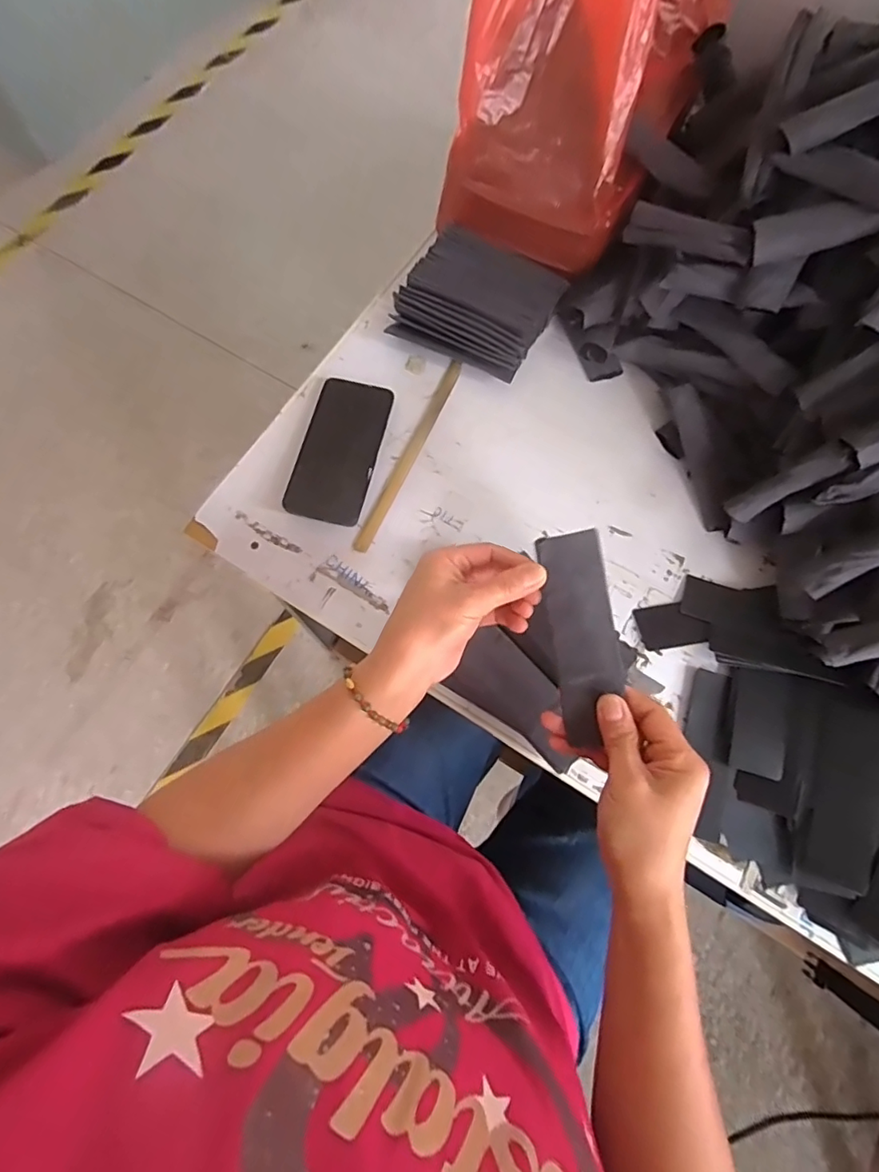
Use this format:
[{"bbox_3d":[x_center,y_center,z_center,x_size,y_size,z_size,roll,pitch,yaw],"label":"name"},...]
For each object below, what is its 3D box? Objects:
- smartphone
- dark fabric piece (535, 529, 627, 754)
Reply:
[{"bbox_3d":[-0.104,-0.143,0.576,0.078,0.014,0.161,14,74,3],"label":"smartphone"},{"bbox_3d":[0.102,0.035,0.385,0.044,0.005,0.144,-9,87,10],"label":"dark fabric piece"}]

